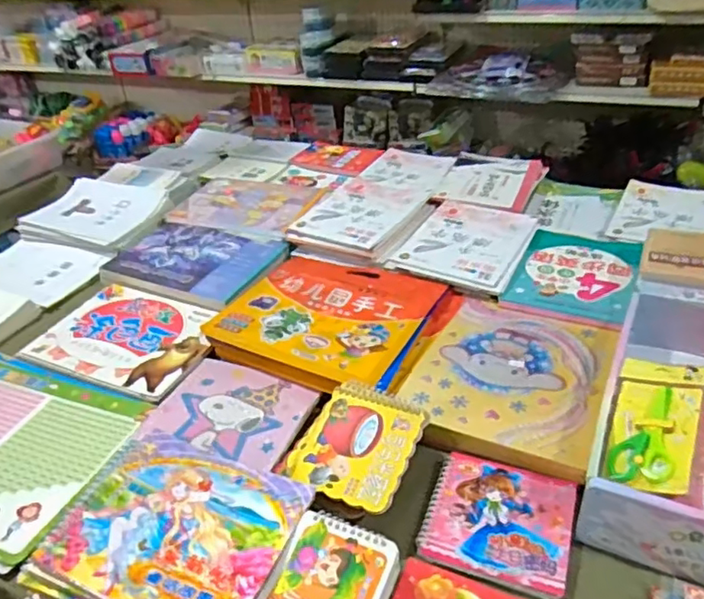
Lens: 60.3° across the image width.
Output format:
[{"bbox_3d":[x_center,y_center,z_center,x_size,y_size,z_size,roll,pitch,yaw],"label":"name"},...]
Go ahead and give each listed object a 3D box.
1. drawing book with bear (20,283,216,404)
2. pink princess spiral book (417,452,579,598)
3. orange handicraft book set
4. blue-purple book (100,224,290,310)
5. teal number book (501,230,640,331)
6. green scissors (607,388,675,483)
[{"bbox_3d":[-0.356,0.057,0.975,0.289,0.013,0.208,13,38,24],"label":"drawing book with bear"},{"bbox_3d":[0.158,0.234,0.655,0.150,0.012,0.142,9,36,20],"label":"pink princess spiral book"},{"bbox_3d":[-0.031,0.023,0.937,0.310,0.031,0.277,16,39,28],"label":"orange handicraft book set"},{"bbox_3d":[-0.297,-0.079,1.128,0.312,0.020,0.213,13,38,25],"label":"blue-purple book"},{"bbox_3d":[0.374,-0.050,1.008,0.180,0.016,0.276,12,37,25],"label":"teal number book"},{"bbox_3d":[0.312,0.146,0.653,0.065,0.012,0.120,-11,35,33],"label":"green scissors"}]

